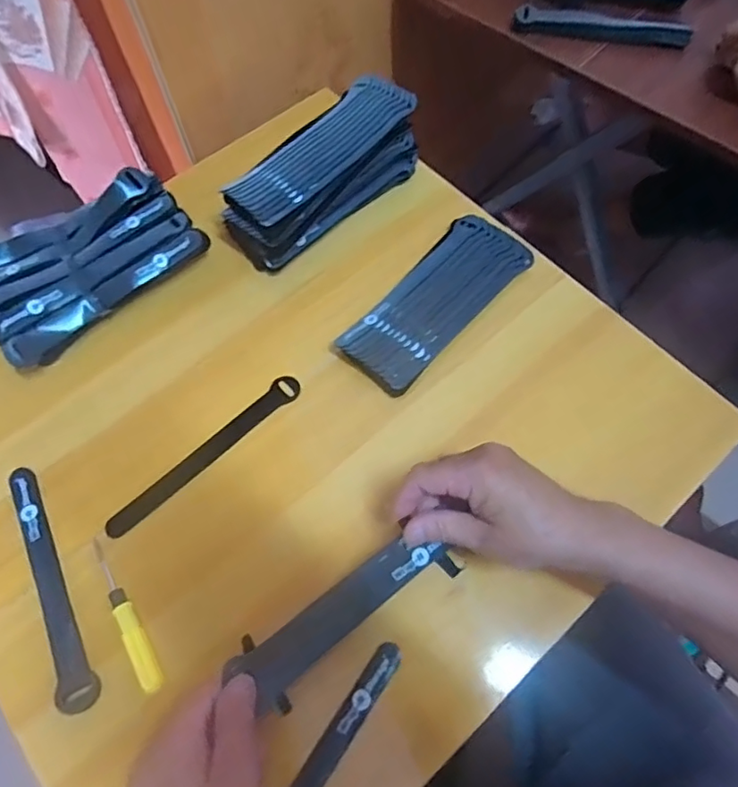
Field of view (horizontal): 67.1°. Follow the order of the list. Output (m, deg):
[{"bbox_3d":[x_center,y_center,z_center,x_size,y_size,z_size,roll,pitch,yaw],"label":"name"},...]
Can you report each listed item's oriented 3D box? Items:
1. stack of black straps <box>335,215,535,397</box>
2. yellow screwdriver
[{"bbox_3d":[0.064,-0.090,0.532,0.078,0.024,0.200,39,72,17],"label":"stack of black straps"},{"bbox_3d":[-0.186,0.165,0.424,0.015,0.015,0.125,-30,68,-12],"label":"yellow screwdriver"}]

